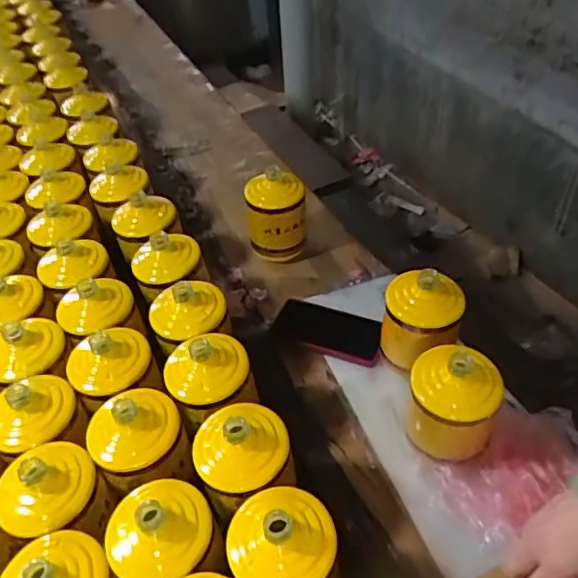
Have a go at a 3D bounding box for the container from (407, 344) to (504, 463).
[{"bbox_3d":[0.189,0.144,0.655,0.103,0.158,0.087,7,43,9],"label":"container"}]

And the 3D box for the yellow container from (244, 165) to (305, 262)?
[{"bbox_3d":[-0.021,-0.120,0.958,0.104,0.151,0.088,-3,43,-3],"label":"yellow container"}]

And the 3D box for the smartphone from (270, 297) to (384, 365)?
[{"bbox_3d":[0.059,0.061,0.845,0.163,0.016,0.086,12,49,20],"label":"smartphone"}]

